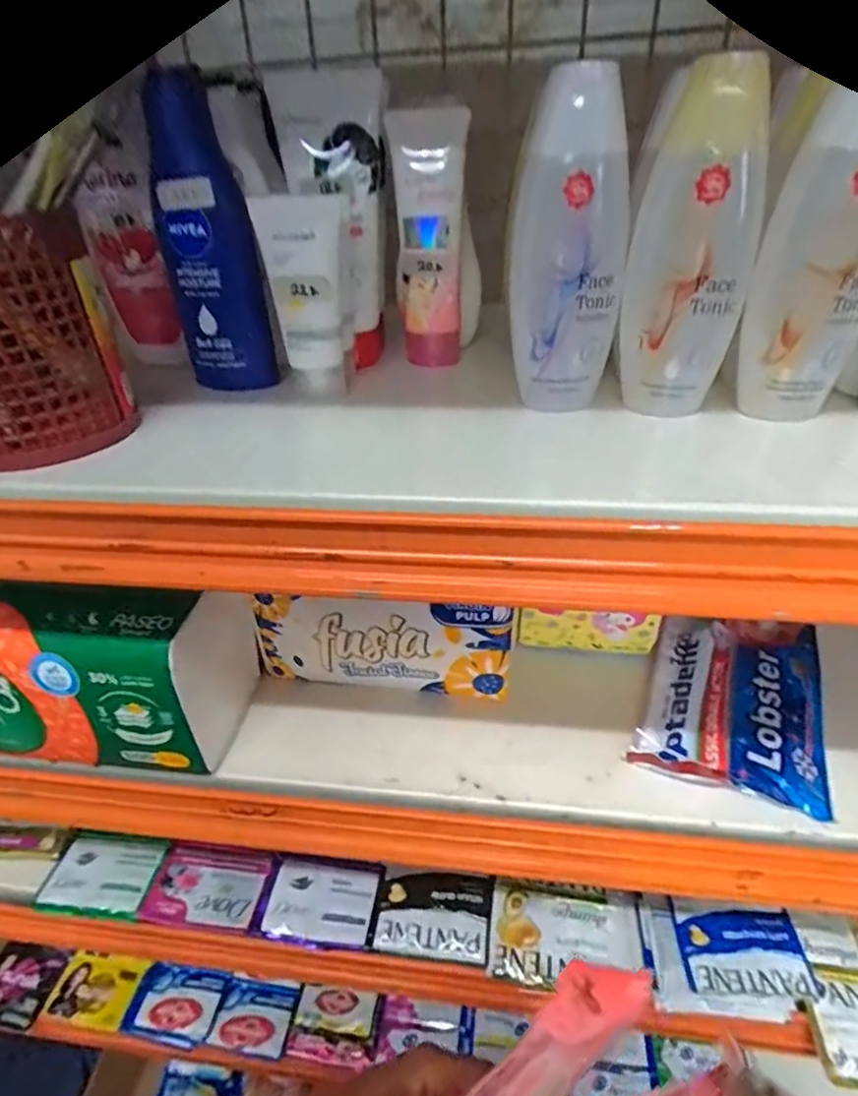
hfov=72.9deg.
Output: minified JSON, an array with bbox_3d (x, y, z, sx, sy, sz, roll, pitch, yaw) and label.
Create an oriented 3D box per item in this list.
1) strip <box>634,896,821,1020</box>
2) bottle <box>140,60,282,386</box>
[{"bbox_3d":[0.222,0.303,0.432,0.113,0.013,0.070,0,35,4],"label":"strip"},{"bbox_3d":[-0.117,-0.160,0.312,0.048,0.145,0.038,-15,36,-16],"label":"bottle"}]

